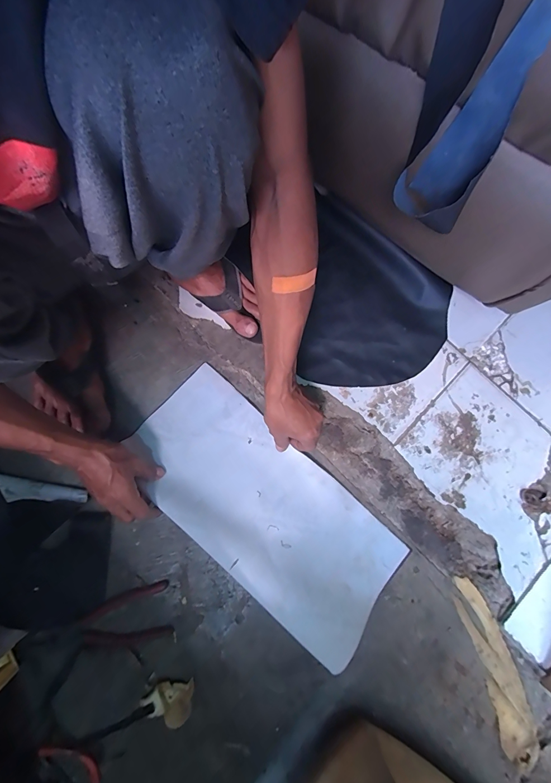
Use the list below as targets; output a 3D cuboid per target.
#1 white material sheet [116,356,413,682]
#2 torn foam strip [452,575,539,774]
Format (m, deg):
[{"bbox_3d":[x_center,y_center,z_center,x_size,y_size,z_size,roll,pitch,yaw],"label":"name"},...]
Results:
[{"bbox_3d":[-0.022,0.175,0.529,0.451,0.052,0.208,43,81,8],"label":"white material sheet"},{"bbox_3d":[0.331,0.412,0.506,0.056,0.014,0.249,-13,80,-4],"label":"torn foam strip"}]

